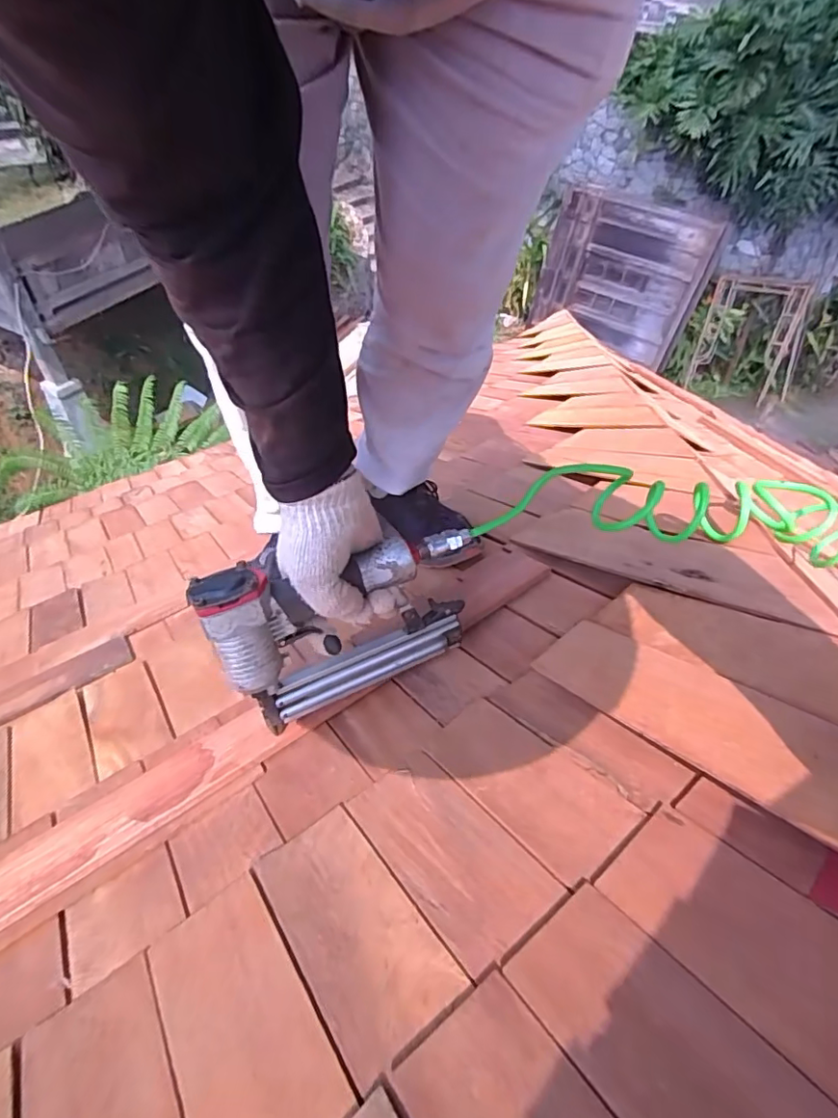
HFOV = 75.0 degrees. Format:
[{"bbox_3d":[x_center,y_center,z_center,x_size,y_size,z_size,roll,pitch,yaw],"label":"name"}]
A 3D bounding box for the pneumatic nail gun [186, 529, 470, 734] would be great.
[{"bbox_3d":[-0.073,0.050,0.529,0.251,0.167,0.080,-22,37,-22],"label":"pneumatic nail gun"}]

